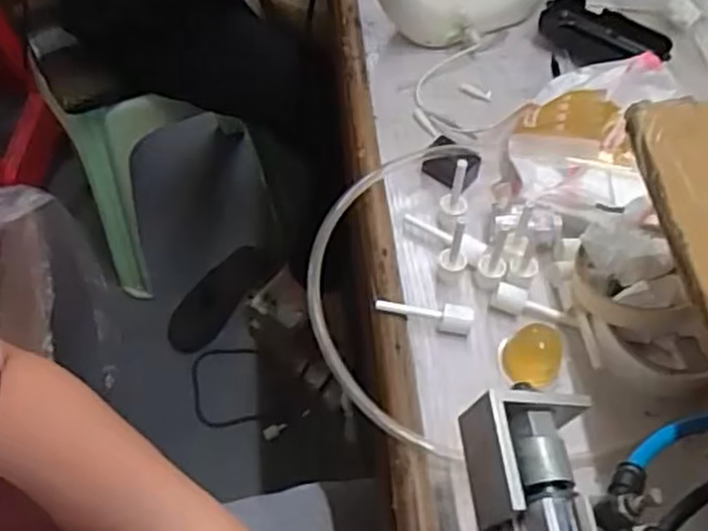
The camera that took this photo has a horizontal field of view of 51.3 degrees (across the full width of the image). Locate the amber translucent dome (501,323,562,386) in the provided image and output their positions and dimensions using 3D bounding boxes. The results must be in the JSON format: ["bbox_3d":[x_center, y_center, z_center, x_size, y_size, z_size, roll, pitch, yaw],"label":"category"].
[{"bbox_3d":[0.113,0.057,0.466,0.035,0.028,0.031,24,59,15],"label":"amber translucent dome"}]

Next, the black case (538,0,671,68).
[{"bbox_3d":[0.217,-0.200,0.650,0.108,0.030,0.052,25,99,6],"label":"black case"}]

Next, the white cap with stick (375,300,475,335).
[{"bbox_3d":[0.048,0.033,0.498,0.066,0.017,0.016,13,57,8],"label":"white cap with stick"}]

